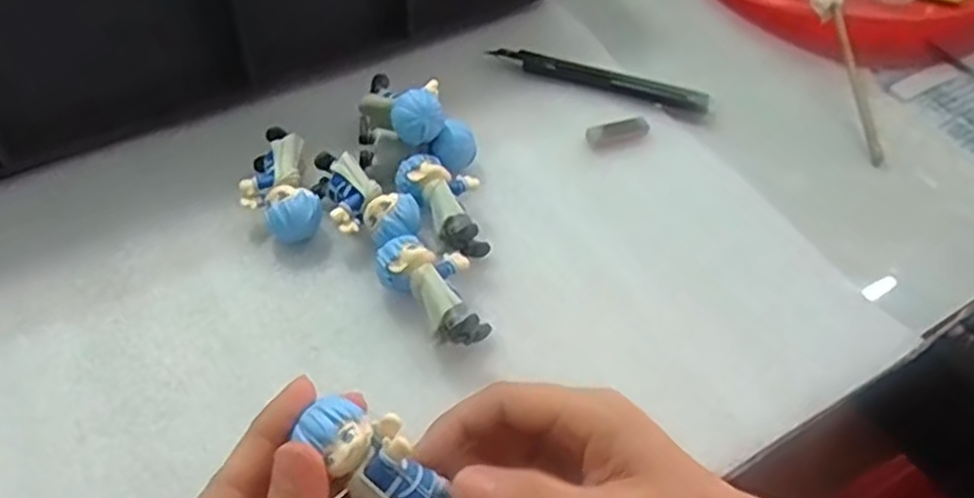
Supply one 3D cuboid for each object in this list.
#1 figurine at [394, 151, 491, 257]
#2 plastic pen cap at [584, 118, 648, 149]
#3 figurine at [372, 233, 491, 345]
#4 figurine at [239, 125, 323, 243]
[{"bbox_3d":[-0.020,-0.022,0.392,0.034,0.028,0.062,-23,55,-23],"label":"figurine"},{"bbox_3d":[0.077,-0.070,0.447,0.037,0.007,0.013,-14,53,-17],"label":"plastic pen cap"},{"bbox_3d":[-0.024,0.018,0.358,0.034,0.029,0.063,-32,59,-28],"label":"figurine"},{"bbox_3d":[-0.107,-0.030,0.389,0.035,0.028,0.068,-13,52,-16],"label":"figurine"}]

